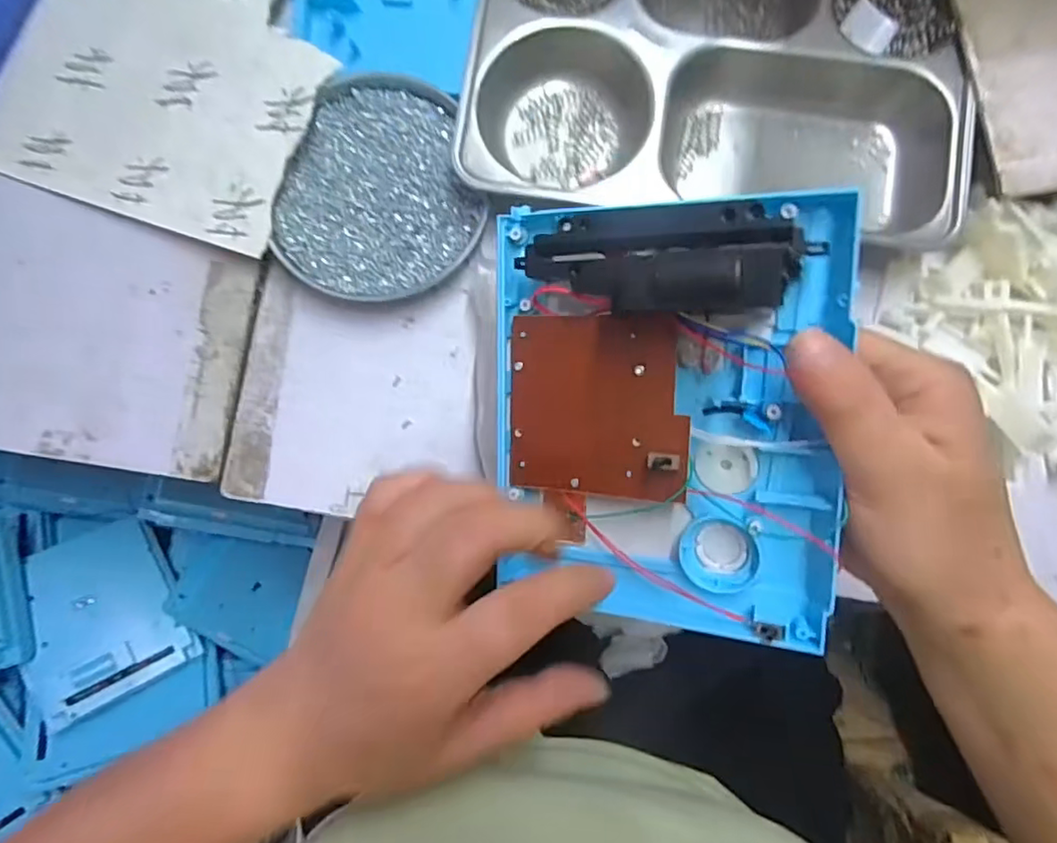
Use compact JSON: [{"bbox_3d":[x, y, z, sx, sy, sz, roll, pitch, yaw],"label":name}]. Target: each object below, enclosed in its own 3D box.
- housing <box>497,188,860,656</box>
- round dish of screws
[{"bbox_3d":[0.049,-0.001,0.231,0.130,0.024,0.157,4,102,17],"label":"housing"},{"bbox_3d":[-0.086,-0.140,0.357,0.116,0.016,0.132,11,89,3],"label":"round dish of screws"}]

